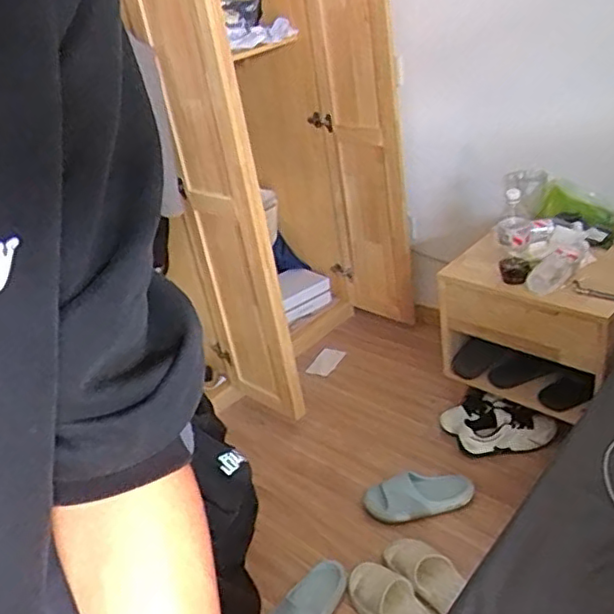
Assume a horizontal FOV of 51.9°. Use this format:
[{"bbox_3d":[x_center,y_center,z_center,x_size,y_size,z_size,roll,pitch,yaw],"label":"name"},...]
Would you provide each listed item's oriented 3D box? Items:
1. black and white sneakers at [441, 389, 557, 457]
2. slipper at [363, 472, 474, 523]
[{"bbox_3d":[0.497,0.332,1.702,0.308,0.140,0.141,12,37,35],"label":"black and white sneakers"},{"bbox_3d":[0.277,0.471,1.571,0.267,0.059,0.106,-9,29,4],"label":"slipper"}]

